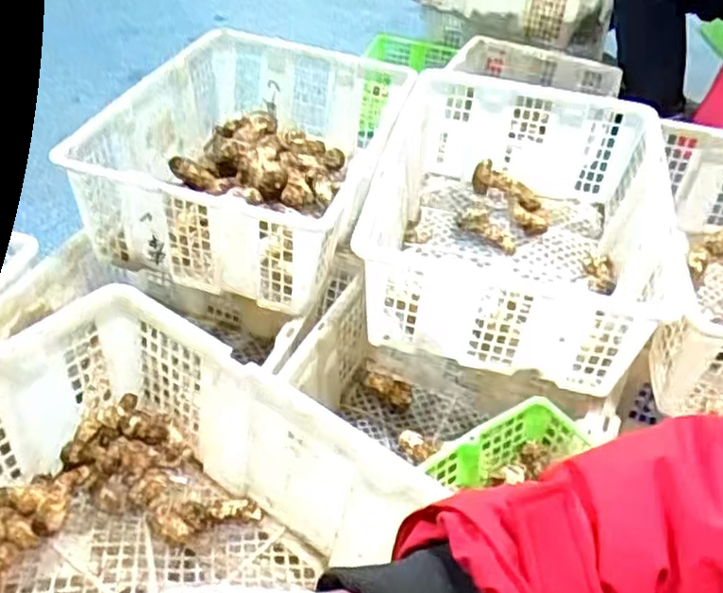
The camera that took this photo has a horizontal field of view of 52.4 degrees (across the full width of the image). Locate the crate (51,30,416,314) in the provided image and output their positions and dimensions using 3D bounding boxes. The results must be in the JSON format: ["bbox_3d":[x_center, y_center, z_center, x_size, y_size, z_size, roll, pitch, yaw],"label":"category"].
[{"bbox_3d":[-0.151,-0.204,1.044,0.324,0.160,0.452,13,40,7],"label":"crate"}]

